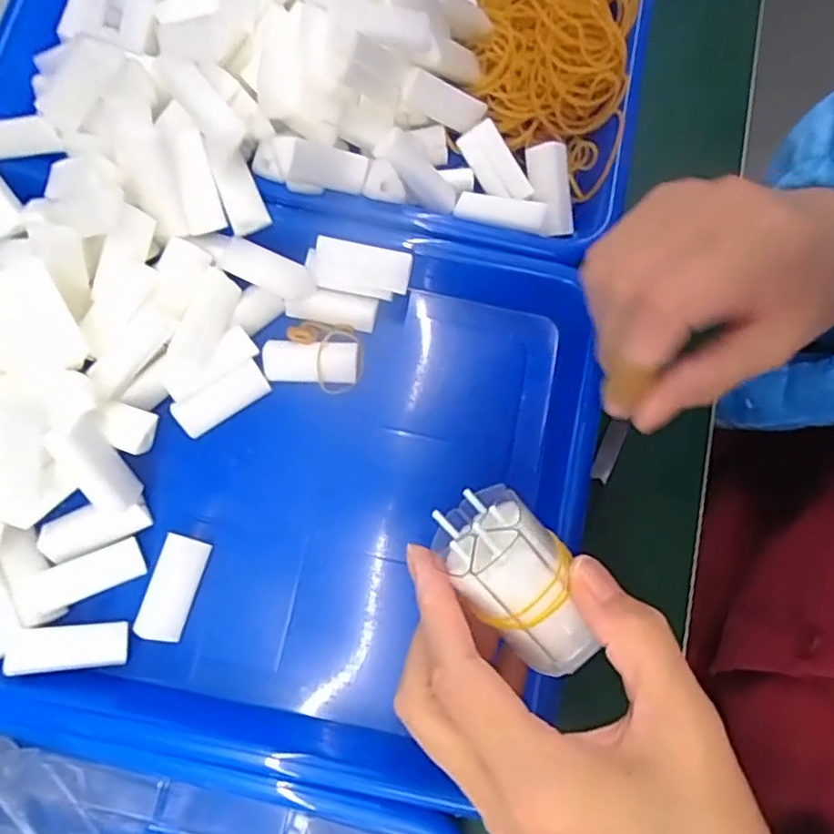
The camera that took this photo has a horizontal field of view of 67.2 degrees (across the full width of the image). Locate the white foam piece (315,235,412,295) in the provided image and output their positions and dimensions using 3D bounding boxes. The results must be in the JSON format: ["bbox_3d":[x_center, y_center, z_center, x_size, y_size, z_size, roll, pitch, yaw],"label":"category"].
[{"bbox_3d":[-0.026,-0.074,0.304,0.047,0.022,0.009,11,34,2],"label":"white foam piece"}]

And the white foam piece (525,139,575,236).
[{"bbox_3d":[0.068,-0.117,0.322,0.021,0.012,0.047,-11,91,-4],"label":"white foam piece"}]

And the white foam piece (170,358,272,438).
[{"bbox_3d":[-0.094,-0.009,0.305,0.045,0.013,0.016,-34,81,-8],"label":"white foam piece"}]

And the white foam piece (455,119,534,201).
[{"bbox_3d":[0.040,-0.129,0.323,0.021,0.006,0.045,-31,85,13],"label":"white foam piece"}]

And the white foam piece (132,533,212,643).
[{"bbox_3d":[-0.112,0.078,0.289,0.022,0.014,0.045,15,78,2],"label":"white foam piece"}]

